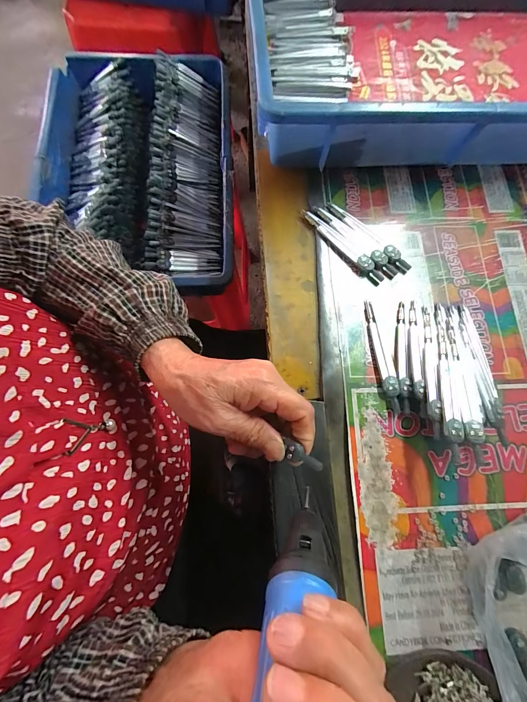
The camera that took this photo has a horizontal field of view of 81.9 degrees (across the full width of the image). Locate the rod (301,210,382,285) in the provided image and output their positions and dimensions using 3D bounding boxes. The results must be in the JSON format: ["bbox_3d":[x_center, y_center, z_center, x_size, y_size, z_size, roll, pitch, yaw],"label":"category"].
[{"bbox_3d":[0.084,-0.114,0.323,0.015,0.008,0.111,-40,80,-10],"label":"rod"}]

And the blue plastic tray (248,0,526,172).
[{"bbox_3d":[0.203,-0.360,0.353,0.429,0.081,0.313,-3,76,-2],"label":"blue plastic tray"}]

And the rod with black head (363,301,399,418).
[{"bbox_3d":[0.114,0.004,0.293,0.013,0.008,0.112,-9,76,-4],"label":"rod with black head"}]

